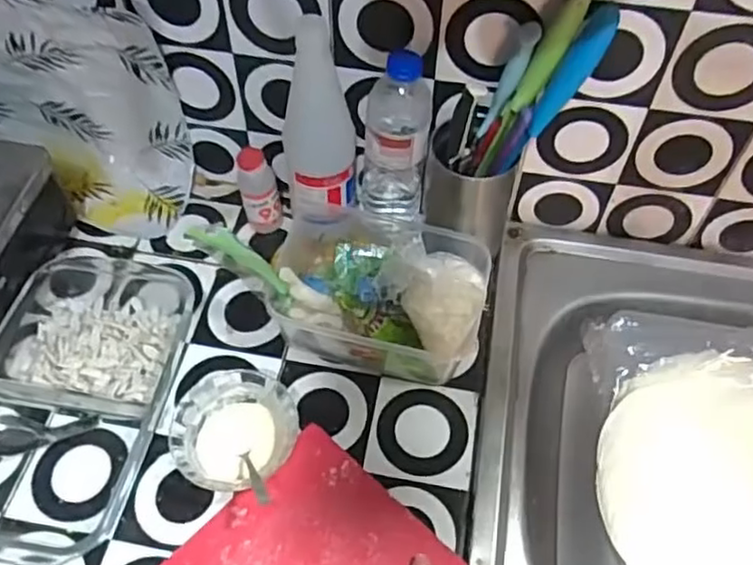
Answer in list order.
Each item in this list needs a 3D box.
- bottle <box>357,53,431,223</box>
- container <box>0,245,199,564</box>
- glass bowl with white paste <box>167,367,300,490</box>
[{"bbox_3d":[0.018,-0.142,0.674,0.064,0.202,0.062,1,55,0],"label":"bottle"},{"bbox_3d":[-0.287,0.095,0.644,0.178,0.044,0.316,7,55,4],"label":"container"},{"bbox_3d":[-0.126,0.135,0.611,0.108,0.045,0.110,0,55,0],"label":"glass bowl with white paste"}]

